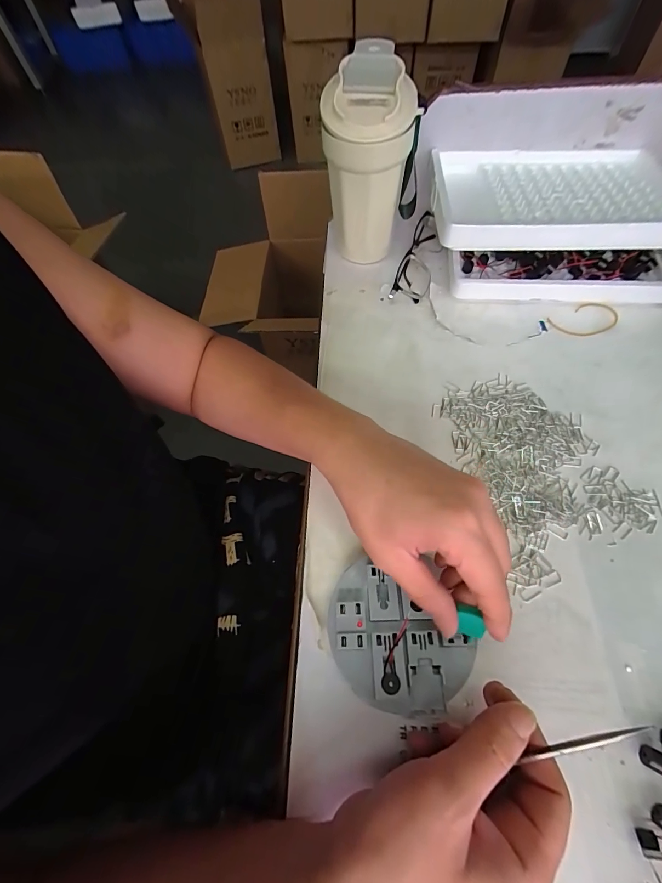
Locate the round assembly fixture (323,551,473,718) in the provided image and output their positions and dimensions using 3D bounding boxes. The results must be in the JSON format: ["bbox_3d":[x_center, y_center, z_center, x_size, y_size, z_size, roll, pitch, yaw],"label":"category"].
[{"bbox_3d":[0.047,0.138,0.259,0.098,0.022,0.089,10,63,9],"label":"round assembly fixture"}]

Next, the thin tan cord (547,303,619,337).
[{"bbox_3d":[0.279,-0.132,0.397,0.076,0.004,0.040,-23,63,-8],"label":"thin tan cord"}]

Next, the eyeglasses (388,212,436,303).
[{"bbox_3d":[0.105,-0.219,0.439,0.039,0.025,0.145,13,64,11],"label":"eyeglasses"}]

